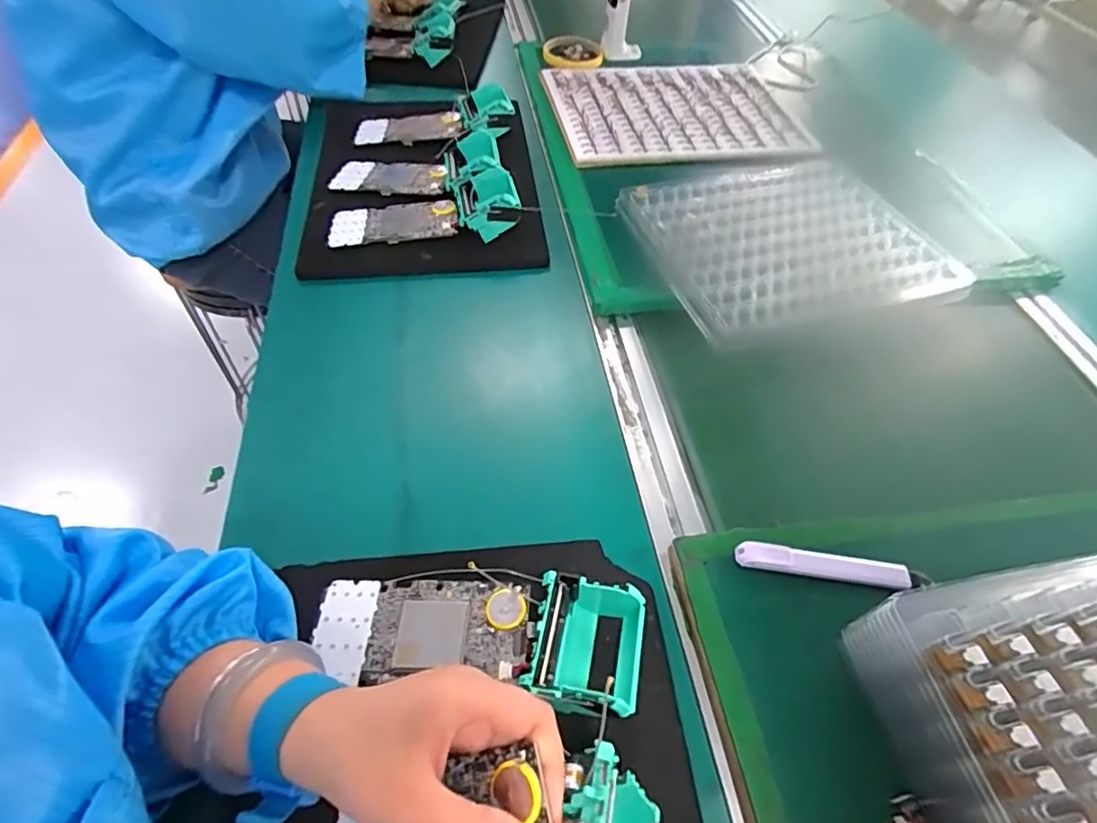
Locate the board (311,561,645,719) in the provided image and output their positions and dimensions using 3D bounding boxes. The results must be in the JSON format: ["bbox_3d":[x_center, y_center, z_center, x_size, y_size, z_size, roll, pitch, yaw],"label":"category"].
[{"bbox_3d":[-0.044,0.129,0.343,0.192,0.045,0.078,7,52,6],"label":"board"}]

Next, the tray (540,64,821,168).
[{"bbox_3d":[0.169,-0.415,0.769,0.318,0.009,0.273,-7,52,-5],"label":"tray"}]

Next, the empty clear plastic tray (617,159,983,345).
[{"bbox_3d":[0.241,-0.190,0.592,0.297,0.013,0.238,-14,53,-11],"label":"empty clear plastic tray"}]

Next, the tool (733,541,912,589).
[{"bbox_3d":[0.177,0.100,0.371,0.108,0.014,0.016,7,52,5],"label":"tool"}]

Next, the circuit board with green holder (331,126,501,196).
[{"bbox_3d":[-0.144,-0.277,0.646,0.193,0.034,0.083,-2,50,16],"label":"circuit board with green holder"}]

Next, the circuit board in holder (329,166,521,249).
[{"bbox_3d":[-0.130,-0.210,0.588,0.191,0.046,0.072,-7,52,-6],"label":"circuit board in holder"}]

